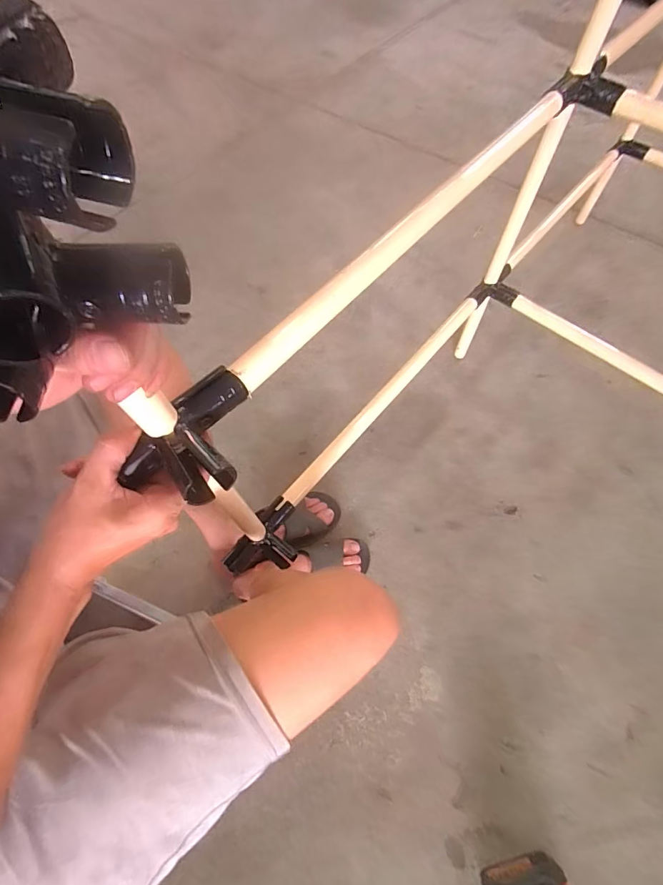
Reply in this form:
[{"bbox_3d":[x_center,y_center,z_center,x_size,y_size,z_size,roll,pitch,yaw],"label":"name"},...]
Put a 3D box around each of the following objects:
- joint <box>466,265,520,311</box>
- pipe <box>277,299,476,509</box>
[{"bbox_3d":[0.342,-0.305,0.874,0.131,0.032,0.071,-39,69,-16],"label":"joint"},{"bbox_3d":[0.101,-0.087,0.760,0.023,0.027,0.540,37,70,17],"label":"pipe"}]

